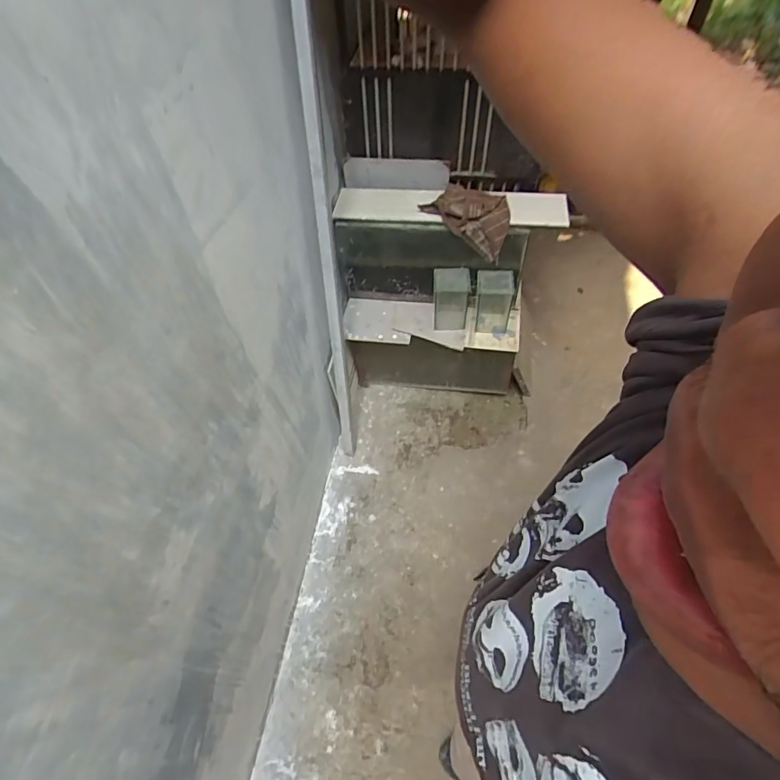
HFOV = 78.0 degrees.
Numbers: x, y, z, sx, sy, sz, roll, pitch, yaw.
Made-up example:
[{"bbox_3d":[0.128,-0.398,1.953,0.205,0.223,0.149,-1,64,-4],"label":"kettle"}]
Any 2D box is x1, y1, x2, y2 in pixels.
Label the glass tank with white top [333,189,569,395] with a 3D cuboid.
[{"bbox_3d":[0.195,-0.302,1.739,0.678,0.720,0.328,3,56,7],"label":"glass tank with white top"}]

